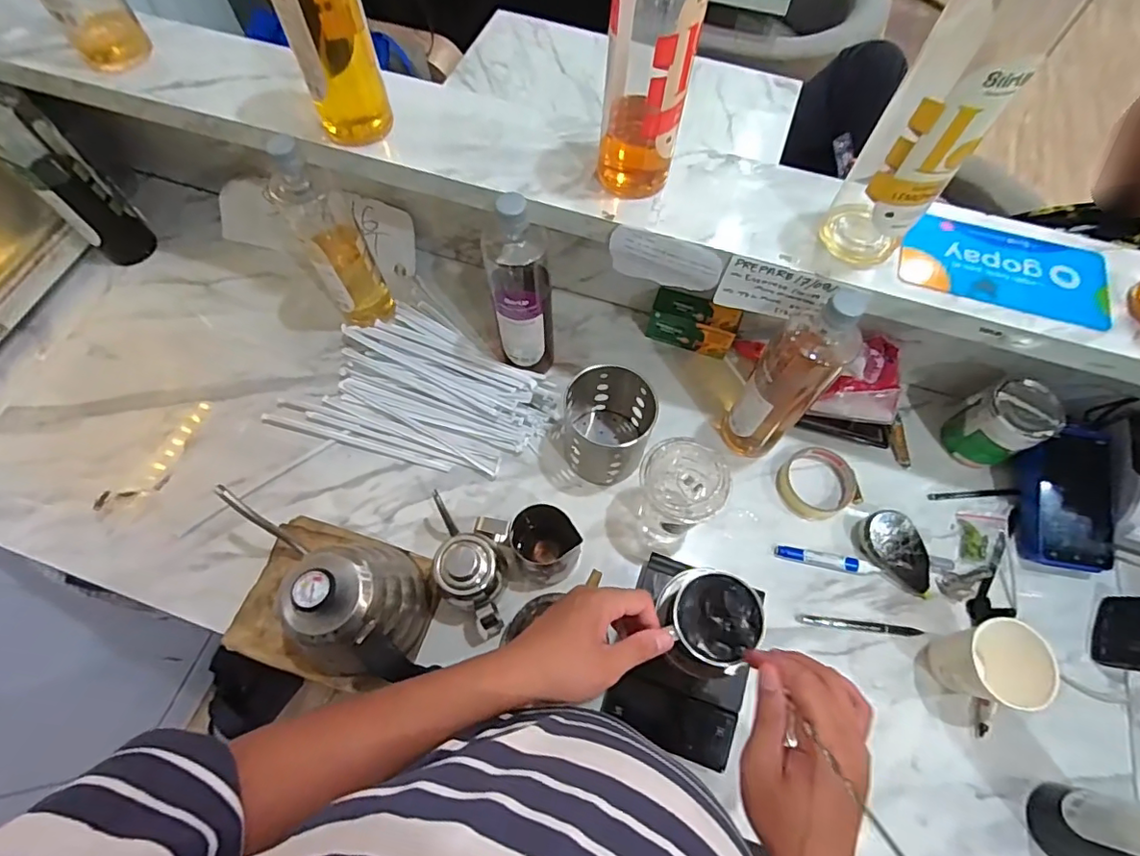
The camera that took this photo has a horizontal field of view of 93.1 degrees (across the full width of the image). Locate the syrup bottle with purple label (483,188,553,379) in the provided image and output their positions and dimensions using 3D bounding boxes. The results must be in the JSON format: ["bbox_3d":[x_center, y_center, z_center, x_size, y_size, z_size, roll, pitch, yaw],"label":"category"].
[{"bbox_3d":[-0.056,-0.150,0.616,0.071,0.250,0.061,-5,66,-3],"label":"syrup bottle with purple label"}]

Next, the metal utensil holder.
[{"bbox_3d":[0.045,0.001,0.639,0.105,0.118,0.116,-5,66,-3],"label":"metal utensil holder"}]

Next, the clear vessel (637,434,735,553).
[{"bbox_3d":[0.117,0.070,0.592,0.081,0.146,0.083,0,62,-1],"label":"clear vessel"}]

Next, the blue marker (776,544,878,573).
[{"bbox_3d":[0.300,0.154,0.629,0.115,0.017,0.016,11,66,4],"label":"blue marker"}]

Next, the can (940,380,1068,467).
[{"bbox_3d":[0.512,-0.005,0.643,0.067,0.124,0.076,-28,69,-12],"label":"can"}]

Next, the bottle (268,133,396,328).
[{"bbox_3d":[-0.289,-0.227,0.650,0.073,0.251,0.075,-28,69,-12],"label":"bottle"}]

